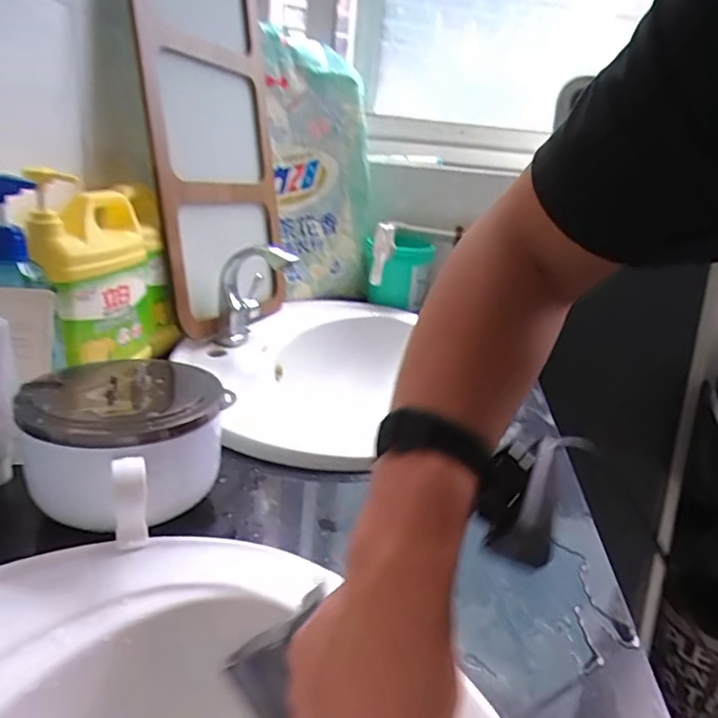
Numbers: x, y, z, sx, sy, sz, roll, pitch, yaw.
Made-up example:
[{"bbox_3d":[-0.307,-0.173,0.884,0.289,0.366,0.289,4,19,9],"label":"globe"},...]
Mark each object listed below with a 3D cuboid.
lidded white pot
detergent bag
[{"bbox_3d":[-0.192,0.067,0.475,0.137,0.097,0.151,11,21,14],"label":"lidded white pot"},{"bbox_3d":[-0.063,-0.331,1.041,0.223,0.436,0.059,-12,11,-37],"label":"detergent bag"}]

